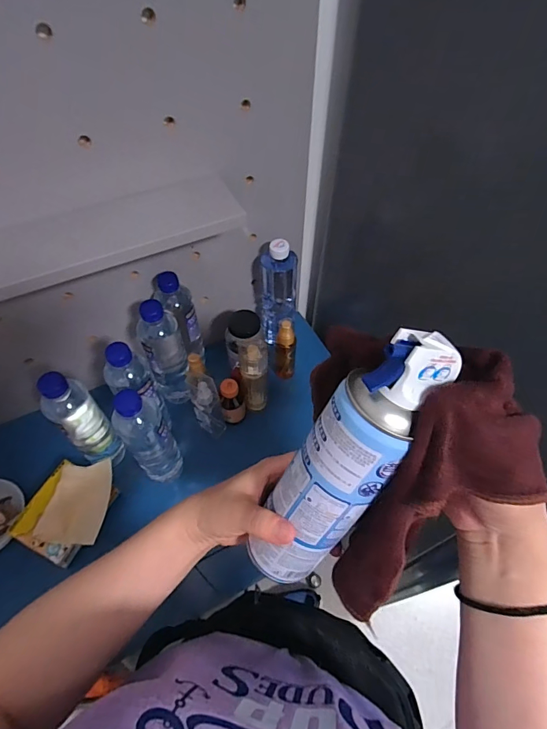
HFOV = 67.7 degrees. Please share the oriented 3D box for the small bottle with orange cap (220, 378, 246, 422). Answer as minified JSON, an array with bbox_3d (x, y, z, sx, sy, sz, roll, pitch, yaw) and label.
[{"bbox_3d":[-0.070,0.063,0.696,0.039,0.096,0.033,-11,56,-8],"label":"small bottle with orange cap"}]

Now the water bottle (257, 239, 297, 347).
[{"bbox_3d":[0.007,-0.131,0.738,0.072,0.201,0.069,-2,55,-1],"label":"water bottle"}]

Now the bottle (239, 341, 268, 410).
[{"bbox_3d":[-0.032,0.022,0.674,0.044,0.153,0.034,1,55,1],"label":"bottle"}]

